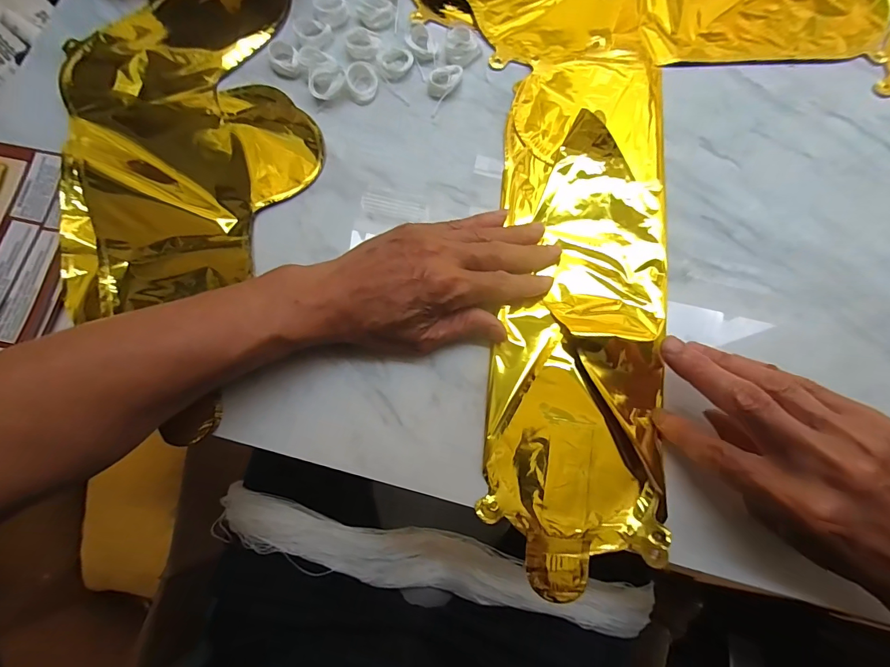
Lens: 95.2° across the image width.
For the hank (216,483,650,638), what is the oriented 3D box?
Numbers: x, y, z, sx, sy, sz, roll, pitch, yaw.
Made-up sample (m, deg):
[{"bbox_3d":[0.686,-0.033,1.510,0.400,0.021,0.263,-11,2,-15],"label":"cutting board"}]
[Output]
[{"bbox_3d":[-0.017,0.266,0.460,0.486,0.085,0.082,12,77,4],"label":"hank"}]

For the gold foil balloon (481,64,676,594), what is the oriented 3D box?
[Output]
[{"bbox_3d":[0.103,-0.039,0.304,0.123,0.018,0.408,7,77,3],"label":"gold foil balloon"}]

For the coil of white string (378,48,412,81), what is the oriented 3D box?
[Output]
[{"bbox_3d":[-0.044,-0.239,0.359,0.025,0.007,0.031,43,81,10],"label":"coil of white string"}]

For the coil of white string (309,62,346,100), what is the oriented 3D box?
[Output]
[{"bbox_3d":[-0.102,-0.217,0.349,0.031,0.013,0.023,-27,77,-5],"label":"coil of white string"}]

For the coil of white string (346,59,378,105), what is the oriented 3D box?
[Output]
[{"bbox_3d":[-0.072,-0.220,0.353,0.028,0.012,0.033,-16,77,-2],"label":"coil of white string"}]

